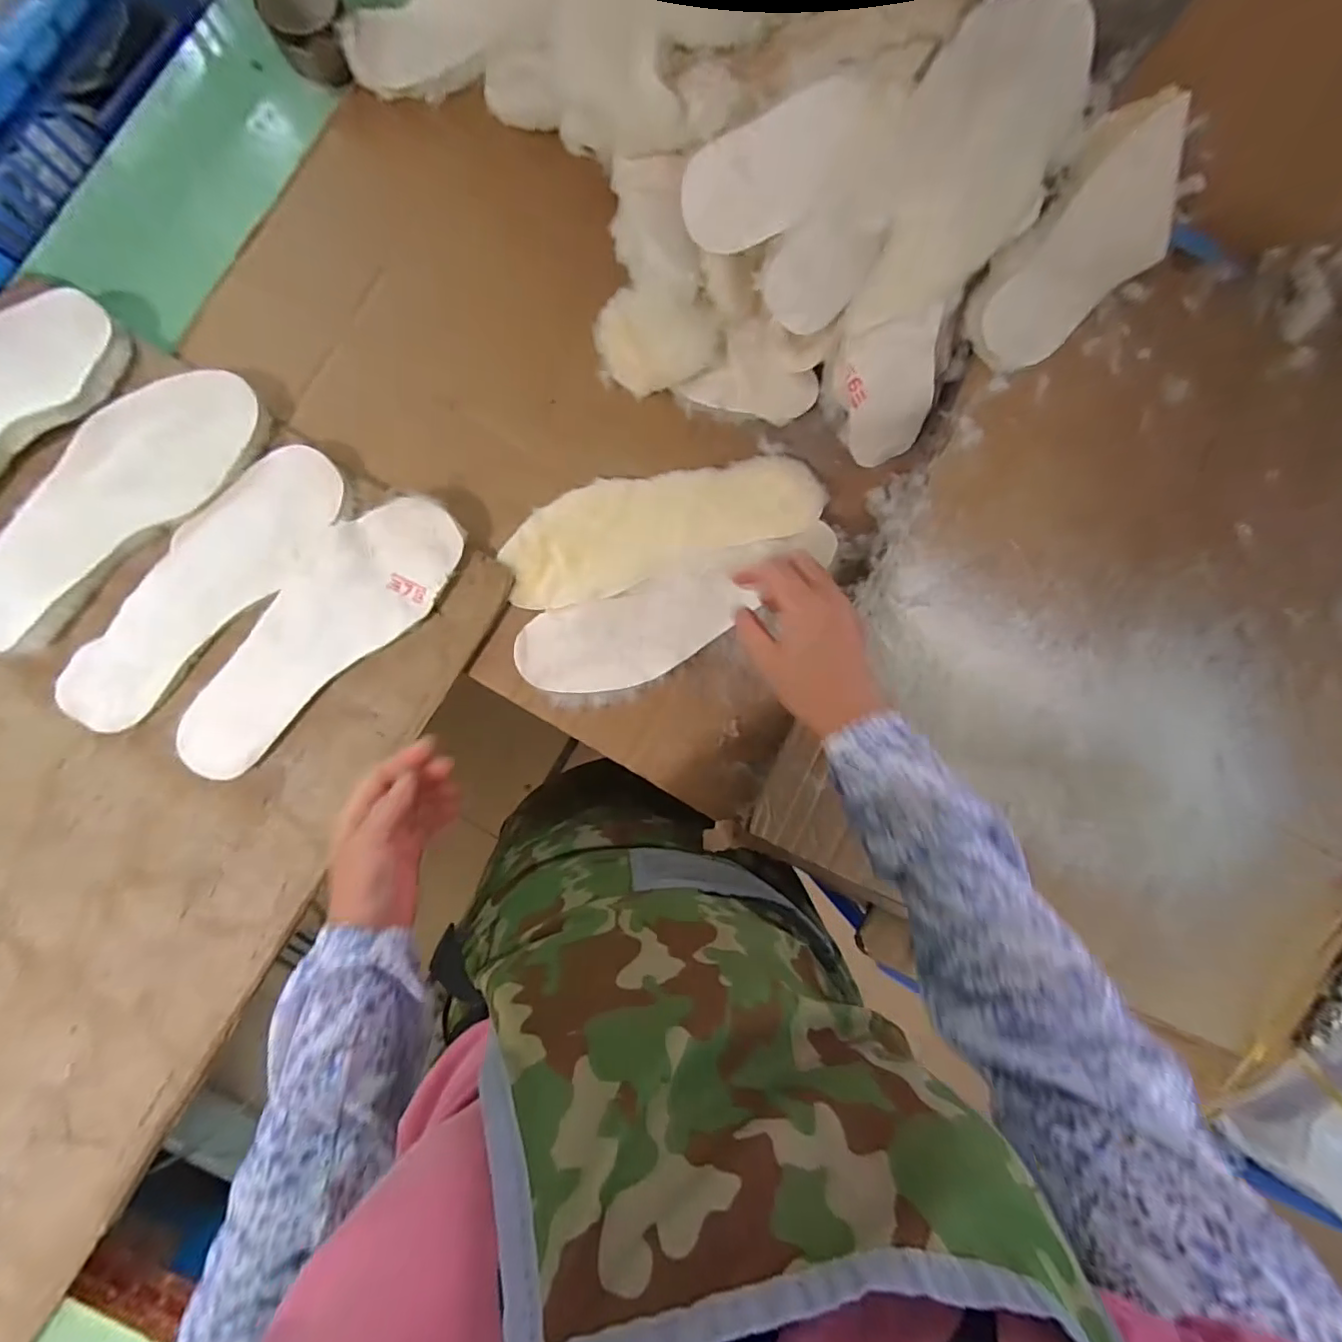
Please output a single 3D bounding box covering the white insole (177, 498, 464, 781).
[{"bbox_3d":[-0.284,-0.035,0.463,0.270,0.017,0.094,-42,93,-3],"label":"white insole"}]

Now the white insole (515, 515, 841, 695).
[{"bbox_3d":[0.007,-0.049,0.475,0.265,0.015,0.079,-24,92,1],"label":"white insole"}]

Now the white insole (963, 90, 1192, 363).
[{"bbox_3d":[0.323,-0.327,0.446,0.101,0.029,0.227,38,88,-3],"label":"white insole"}]

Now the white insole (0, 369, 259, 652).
[{"bbox_3d":[-0.446,-0.136,0.450,0.273,0.013,0.097,-42,93,-3],"label":"white insole"}]

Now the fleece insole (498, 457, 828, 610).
[{"bbox_3d":[-0.008,-0.124,0.475,0.262,0.017,0.089,-16,92,-4],"label":"fleece insole"}]

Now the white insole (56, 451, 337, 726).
[{"bbox_3d":[-0.374,-0.071,0.463,0.083,0.017,0.269,45,86,1],"label":"white insole"}]

